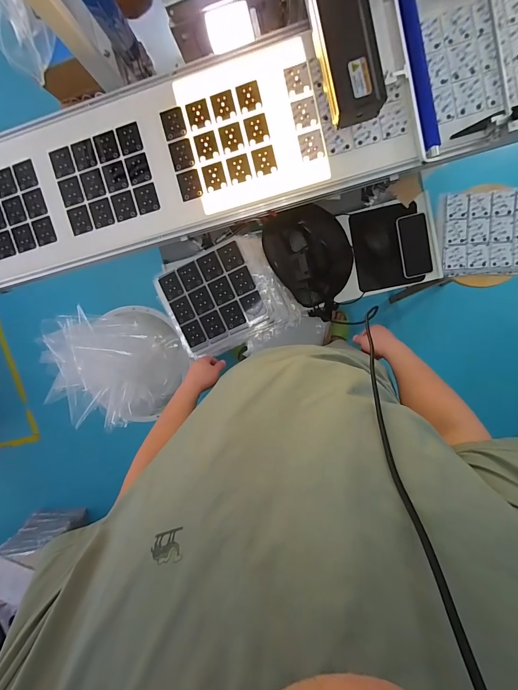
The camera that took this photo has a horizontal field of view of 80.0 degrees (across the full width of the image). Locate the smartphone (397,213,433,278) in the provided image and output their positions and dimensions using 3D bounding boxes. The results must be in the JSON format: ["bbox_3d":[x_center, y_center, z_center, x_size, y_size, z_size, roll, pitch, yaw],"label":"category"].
[{"bbox_3d":[0.426,-0.270,0.837,0.082,0.016,0.160,-12,98,-2],"label":"smartphone"}]

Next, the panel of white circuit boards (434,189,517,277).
[{"bbox_3d":[0.647,-0.316,0.875,0.274,0.025,0.230,-1,97,5],"label":"panel of white circuit boards"}]

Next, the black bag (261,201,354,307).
[{"bbox_3d":[0.140,-0.244,0.826,0.207,0.079,0.252,-29,94,8],"label":"black bag"}]

